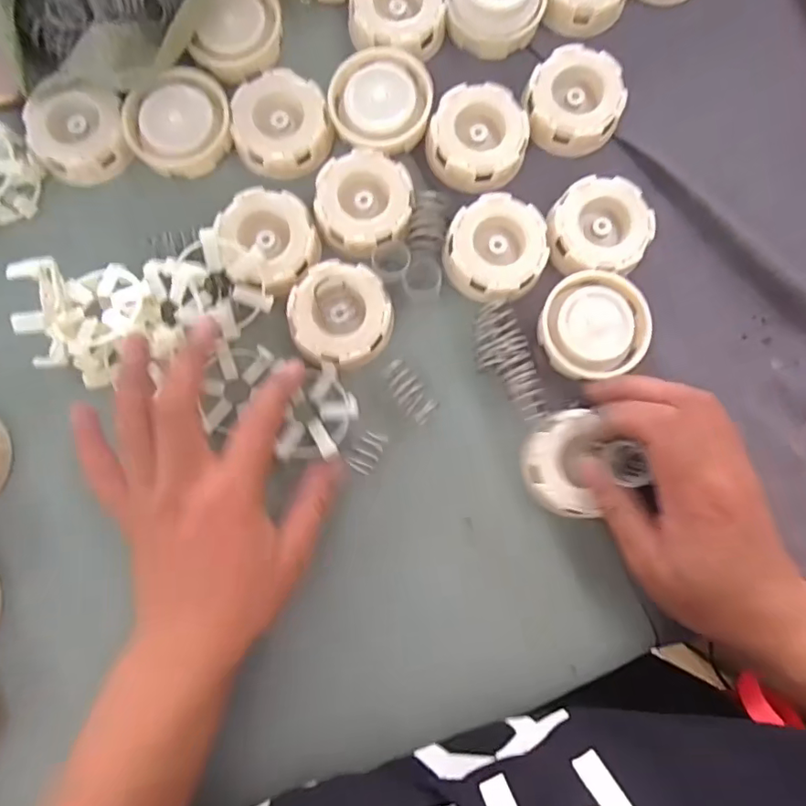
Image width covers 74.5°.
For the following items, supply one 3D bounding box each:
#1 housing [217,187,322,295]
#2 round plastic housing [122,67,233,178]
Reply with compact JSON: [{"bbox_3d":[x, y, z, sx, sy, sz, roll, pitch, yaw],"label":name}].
[{"bbox_3d":[-0.080,-0.098,0.319,0.055,0.017,0.060,0,83,-2],"label":"housing"},{"bbox_3d":[-0.136,-0.171,0.324,0.062,0.021,0.052,-32,85,-6],"label":"round plastic housing"}]

